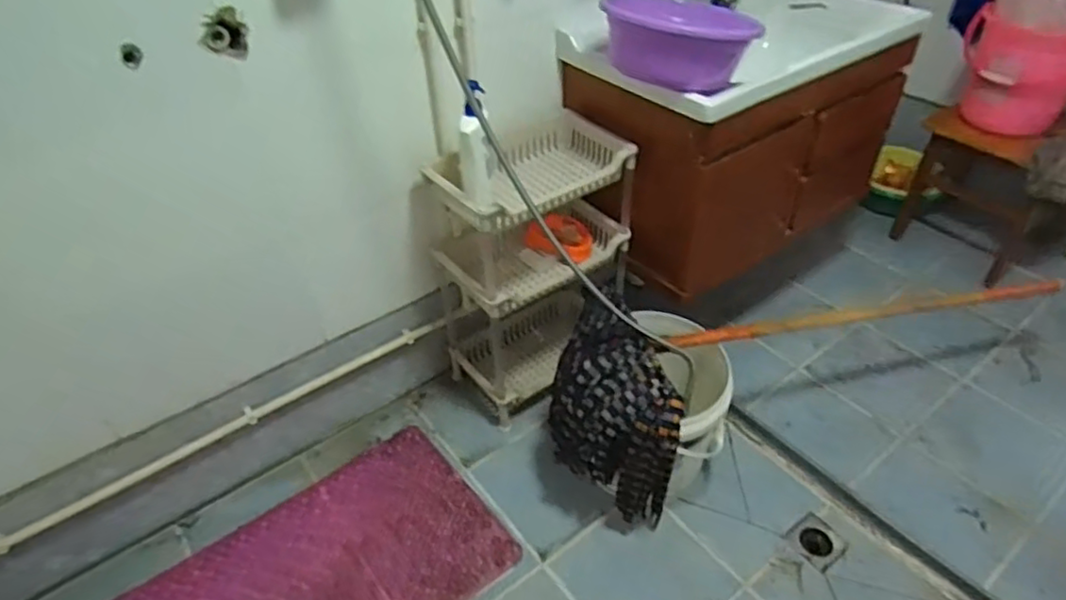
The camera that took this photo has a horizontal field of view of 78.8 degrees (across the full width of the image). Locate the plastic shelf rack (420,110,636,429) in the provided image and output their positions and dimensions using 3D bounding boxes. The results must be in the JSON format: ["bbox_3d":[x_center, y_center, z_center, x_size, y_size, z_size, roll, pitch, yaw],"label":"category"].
[{"bbox_3d":[0.001,-0.063,1.594,0.413,0.665,0.271,-24,47,-22],"label":"plastic shelf rack"}]

